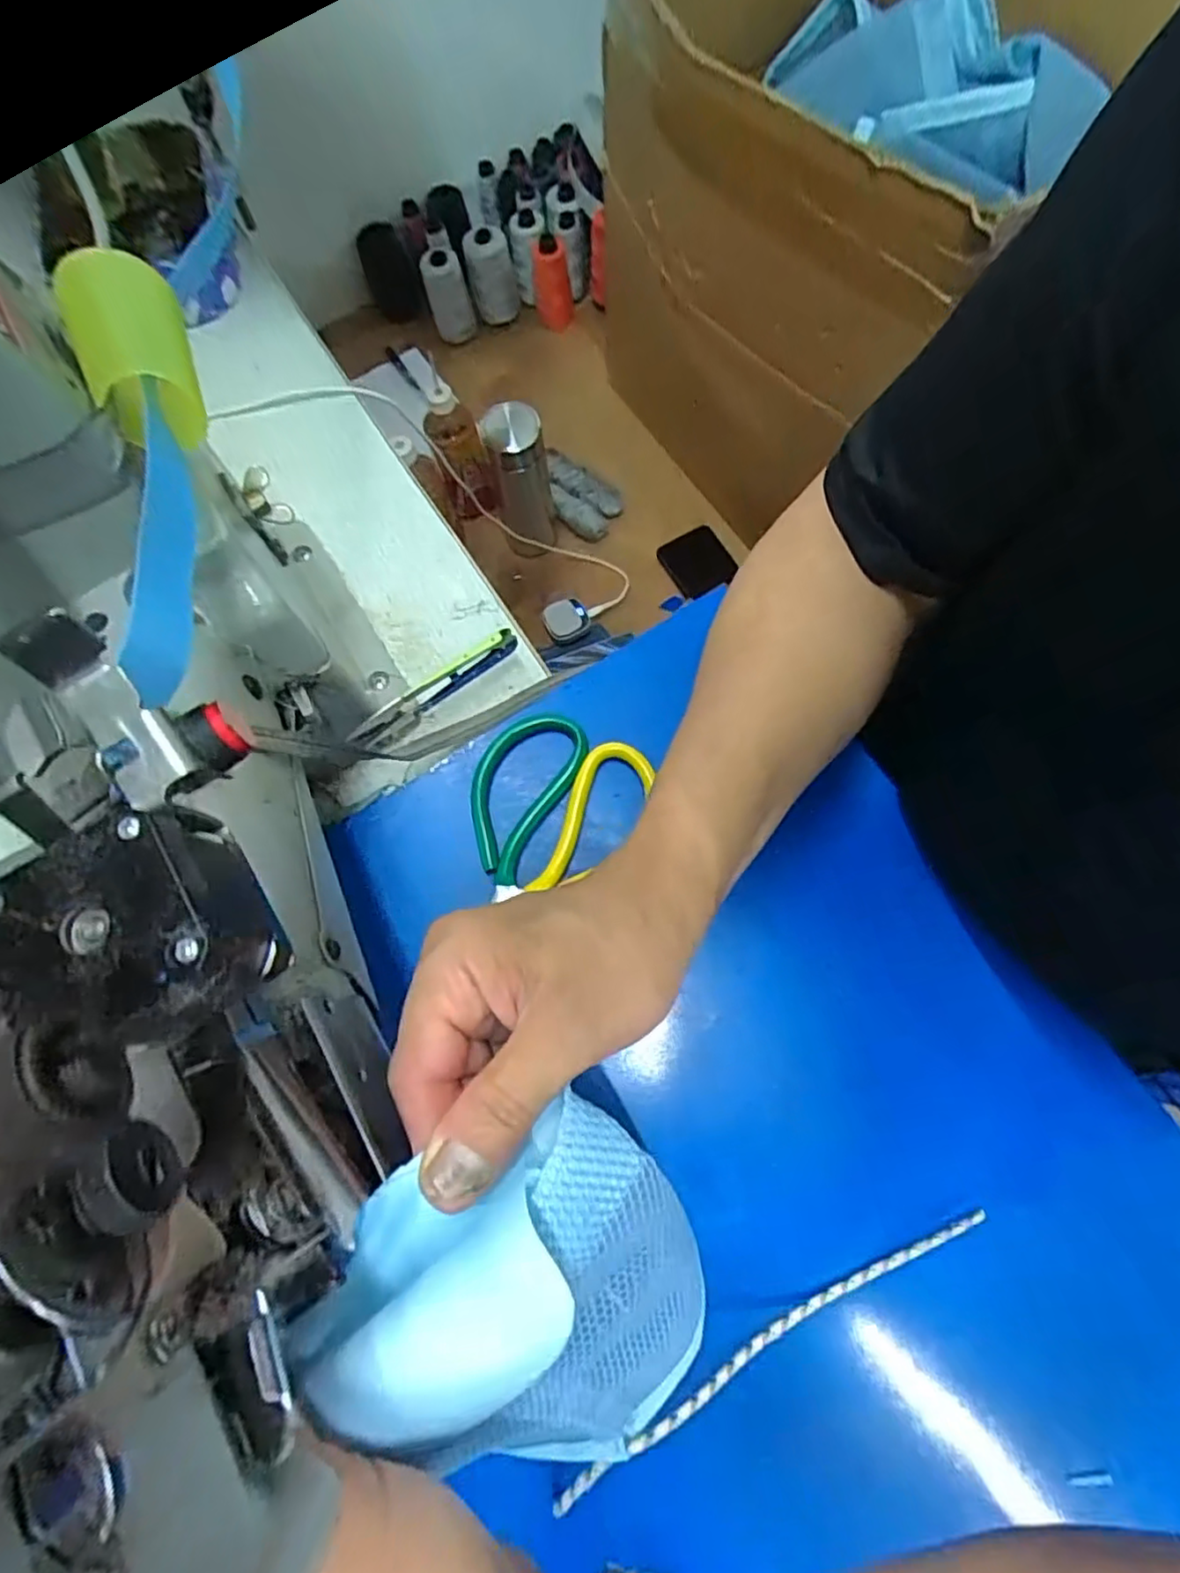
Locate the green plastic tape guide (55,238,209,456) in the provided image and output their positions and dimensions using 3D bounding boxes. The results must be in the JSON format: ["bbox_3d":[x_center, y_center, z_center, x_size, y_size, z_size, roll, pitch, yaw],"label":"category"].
[{"bbox_3d":[-0.169,-0.162,0.241,0.034,0.035,0.058,-18,73,-3],"label":"green plastic tape guide"}]

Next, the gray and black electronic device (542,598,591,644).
[{"bbox_3d":[-0.031,-0.220,0.866,0.056,0.028,0.048,-28,74,-6],"label":"gray and black electronic device"}]

